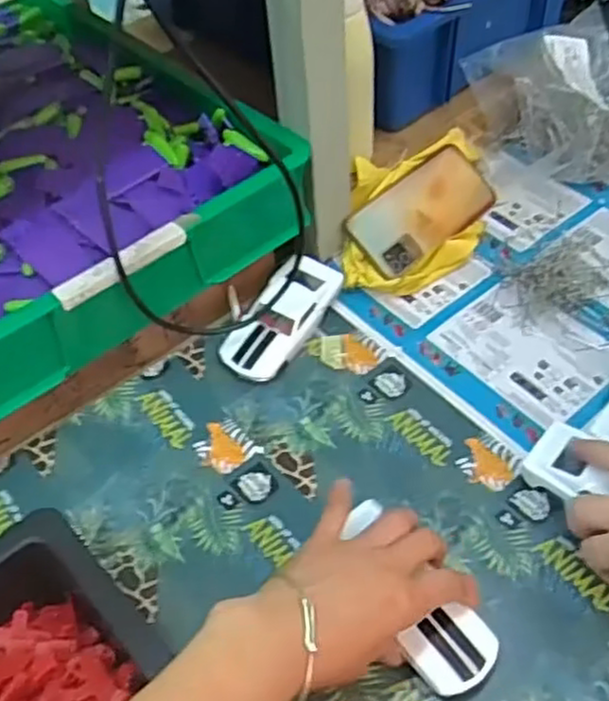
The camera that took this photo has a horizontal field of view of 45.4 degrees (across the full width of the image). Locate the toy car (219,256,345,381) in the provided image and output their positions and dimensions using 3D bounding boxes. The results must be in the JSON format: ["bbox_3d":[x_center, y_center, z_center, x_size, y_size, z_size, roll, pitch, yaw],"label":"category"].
[{"bbox_3d":[-0.020,-0.029,0.629,0.058,0.039,0.130,28,58,26],"label":"toy car"}]

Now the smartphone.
[{"bbox_3d":[0.115,-0.135,0.691,0.165,0.010,0.075,-39,85,-25],"label":"smartphone"}]

